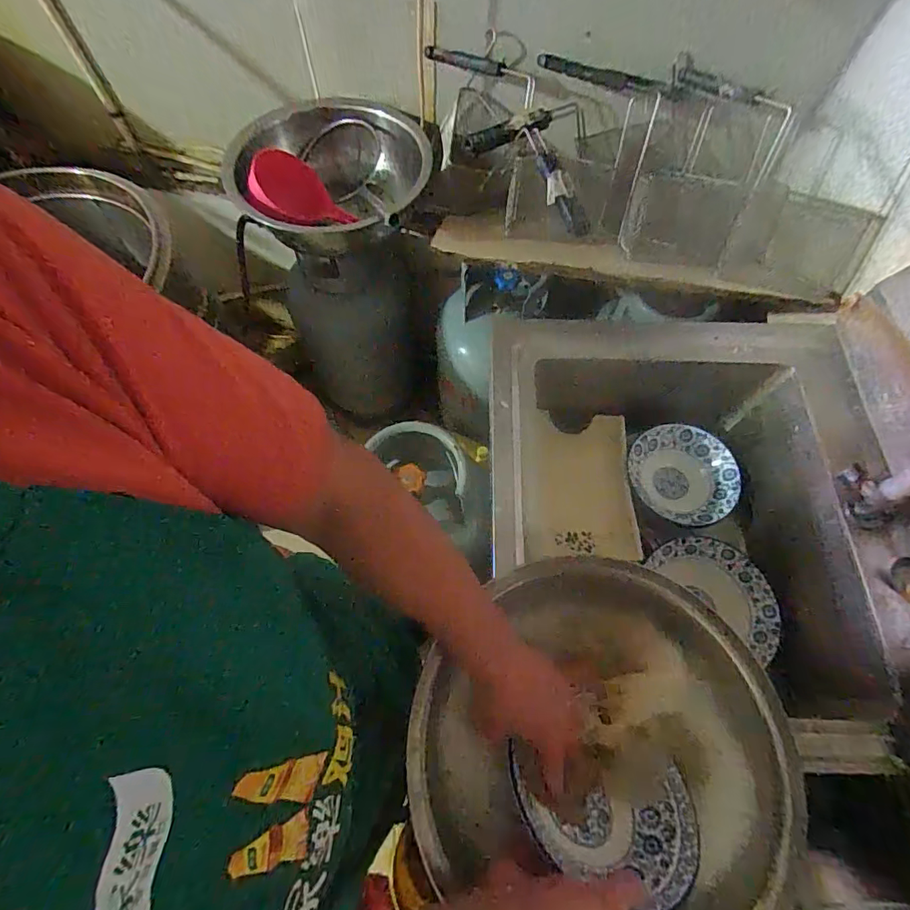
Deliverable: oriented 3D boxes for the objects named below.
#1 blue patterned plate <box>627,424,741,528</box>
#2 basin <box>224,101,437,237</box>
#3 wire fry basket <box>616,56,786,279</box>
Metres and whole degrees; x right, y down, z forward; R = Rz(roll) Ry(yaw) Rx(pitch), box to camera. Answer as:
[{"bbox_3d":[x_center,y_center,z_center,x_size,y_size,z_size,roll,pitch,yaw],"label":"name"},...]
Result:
[{"bbox_3d":[0.415,0.033,0.869,0.188,0.040,0.177,0,66,0],"label":"blue patterned plate"},{"bbox_3d":[-0.243,-0.538,0.945,0.352,0.111,0.360,0,66,0],"label":"basin"},{"bbox_3d":[0.426,-0.501,0.887,0.197,0.184,0.333,17,87,8],"label":"wire fry basket"}]

